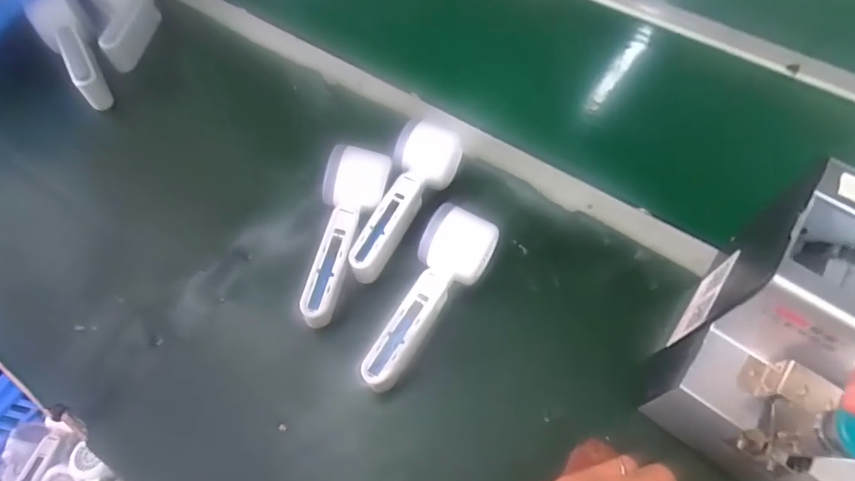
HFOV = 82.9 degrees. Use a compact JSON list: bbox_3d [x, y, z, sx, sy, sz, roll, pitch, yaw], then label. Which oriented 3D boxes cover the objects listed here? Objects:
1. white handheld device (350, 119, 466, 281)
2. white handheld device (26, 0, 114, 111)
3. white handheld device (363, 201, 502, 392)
[{"bbox_3d":[-0.020,-0.036,0.440,0.052,0.053,0.156,20,61,10],"label":"white handheld device"},{"bbox_3d":[-0.401,-0.217,0.546,0.048,0.048,0.155,-27,79,-16],"label":"white handheld device"},{"bbox_3d":[0.004,0.051,0.395,0.058,0.054,0.157,21,61,11],"label":"white handheld device"}]

